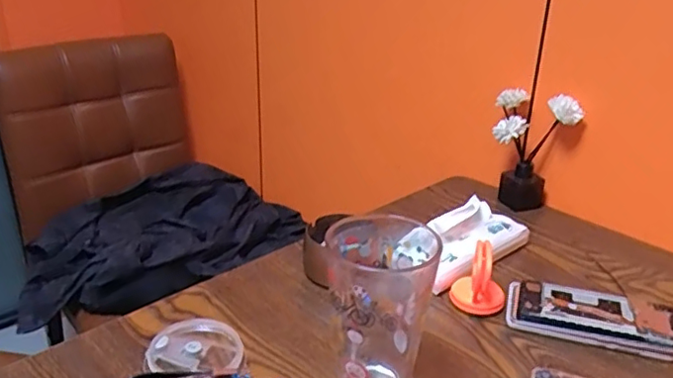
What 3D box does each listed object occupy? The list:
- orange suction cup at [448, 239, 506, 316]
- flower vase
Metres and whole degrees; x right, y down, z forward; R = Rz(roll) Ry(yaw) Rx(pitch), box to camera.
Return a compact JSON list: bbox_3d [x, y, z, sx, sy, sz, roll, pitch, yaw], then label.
[{"bbox_3d":[0.146,0.088,0.602,0.053,0.068,0.057,1,25,-1],"label":"orange suction cup"},{"bbox_3d":[0.263,-0.050,0.799,0.107,0.157,0.059,10,26,17],"label":"flower vase"}]

